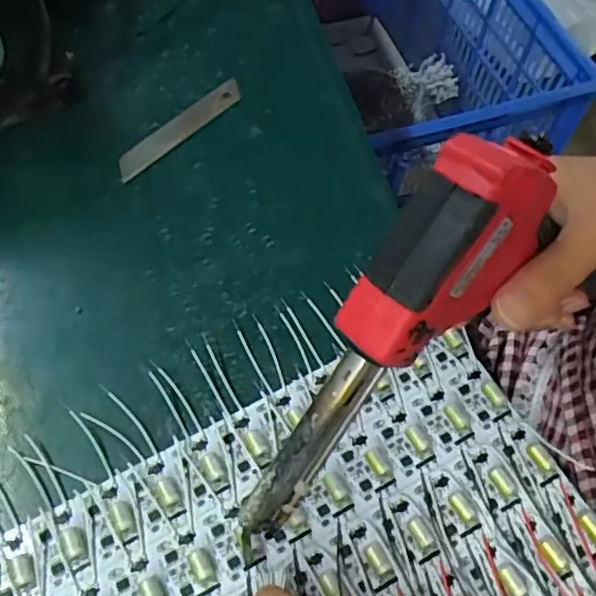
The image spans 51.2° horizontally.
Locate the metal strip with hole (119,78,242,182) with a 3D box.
[{"bbox_3d":[-0.074,-0.107,0.393,0.098,0.004,0.020,-42,67,-17],"label":"metal strip with hole"}]

